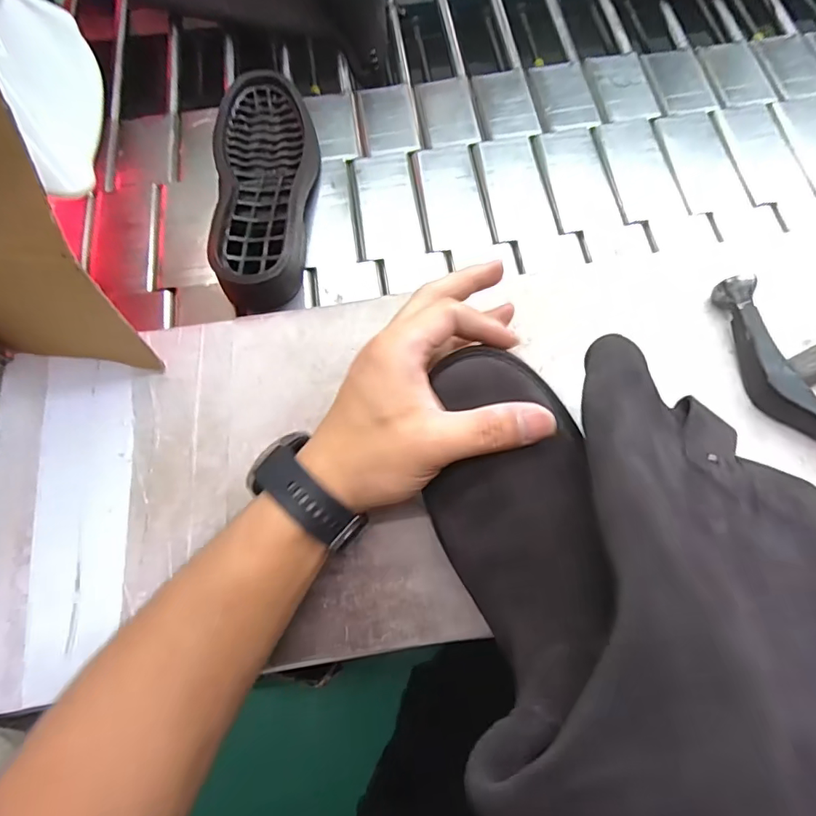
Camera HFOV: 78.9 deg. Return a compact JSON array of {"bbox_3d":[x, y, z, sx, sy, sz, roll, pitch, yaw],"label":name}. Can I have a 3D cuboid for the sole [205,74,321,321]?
[{"bbox_3d":[-0.134,-0.219,0.470,0.094,0.040,0.264,-7,70,-2],"label":"sole"}]

